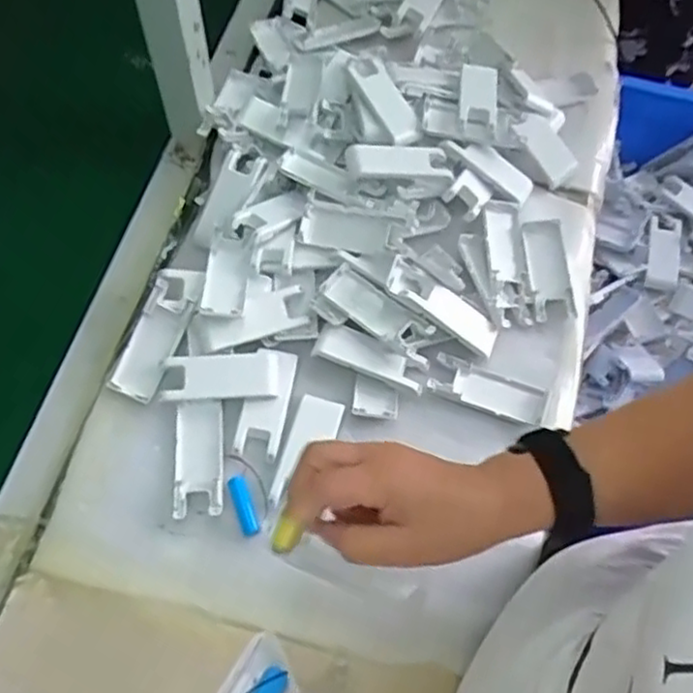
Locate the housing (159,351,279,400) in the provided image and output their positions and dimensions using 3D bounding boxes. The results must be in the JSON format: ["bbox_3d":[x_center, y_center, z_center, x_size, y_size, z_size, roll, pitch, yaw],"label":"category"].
[{"bbox_3d":[-0.110,0.027,0.639,0.098,0.015,0.040,-1,77,-3],"label":"housing"}]

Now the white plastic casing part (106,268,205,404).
[{"bbox_3d":[-0.165,-0.014,0.634,0.041,0.011,0.122,22,78,9],"label":"white plastic casing part"}]

